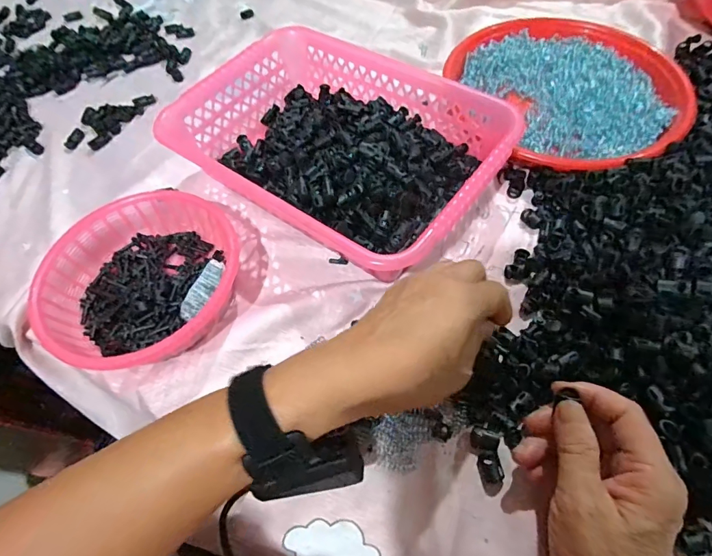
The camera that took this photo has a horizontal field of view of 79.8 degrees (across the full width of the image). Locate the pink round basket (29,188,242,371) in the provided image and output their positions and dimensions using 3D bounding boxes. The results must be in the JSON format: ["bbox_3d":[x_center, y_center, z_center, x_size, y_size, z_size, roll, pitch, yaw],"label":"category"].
[{"bbox_3d":[-0.187,0.003,0.381,0.166,0.050,0.163,-2,58,3],"label":"pink round basket"}]

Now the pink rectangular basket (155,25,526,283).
[{"bbox_3d":[-0.016,-0.134,0.431,0.308,0.070,0.202,33,65,22],"label":"pink rectangular basket"}]

